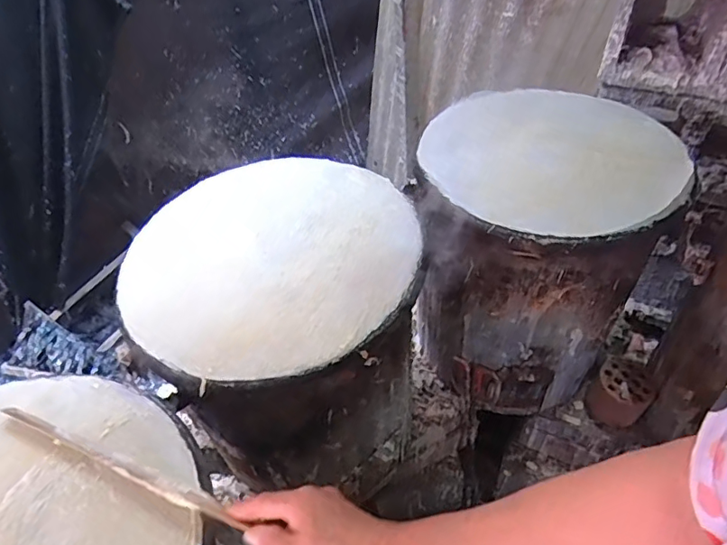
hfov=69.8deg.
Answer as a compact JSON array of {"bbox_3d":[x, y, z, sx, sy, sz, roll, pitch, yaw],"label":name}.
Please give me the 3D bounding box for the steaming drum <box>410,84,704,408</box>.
[{"bbox_3d":[0.275,-0.013,0.904,0.346,0.468,0.322,27,55,27],"label":"steaming drum"}]

